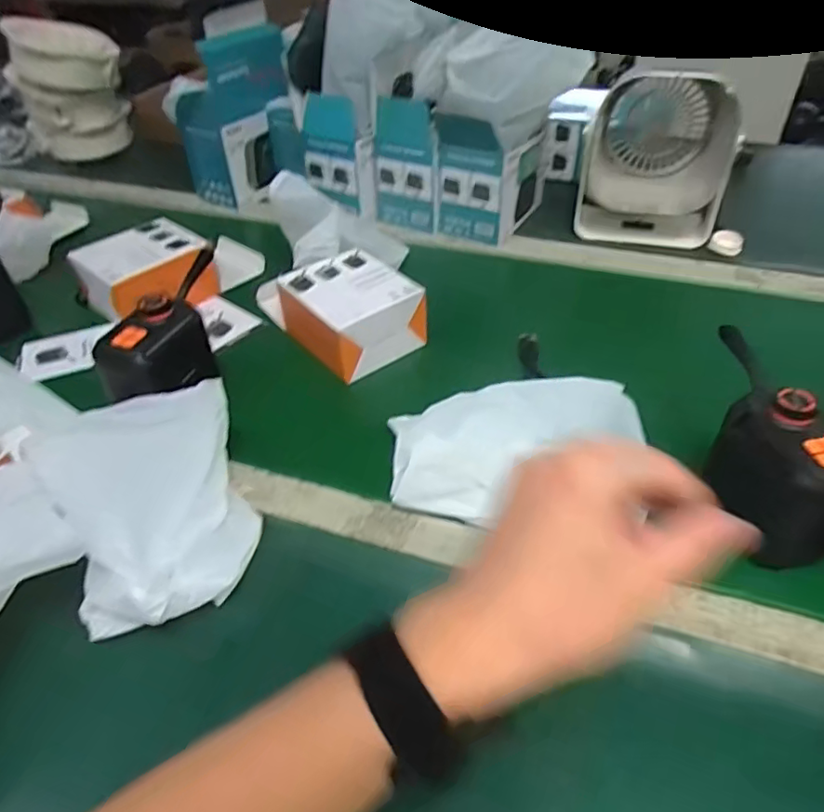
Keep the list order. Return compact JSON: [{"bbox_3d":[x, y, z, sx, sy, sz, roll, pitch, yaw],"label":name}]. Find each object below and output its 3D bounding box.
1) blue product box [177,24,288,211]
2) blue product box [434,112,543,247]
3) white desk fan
[{"bbox_3d":[-0.233,-0.385,0.796,0.085,0.190,0.133,26,48,27],"label":"blue product box"},{"bbox_3d":[0.095,-0.284,0.720,0.094,0.139,0.101,22,46,23],"label":"blue product box"},{"bbox_3d":[0.283,-0.286,0.708,0.152,0.162,0.120,9,43,12],"label":"white desk fan"}]

